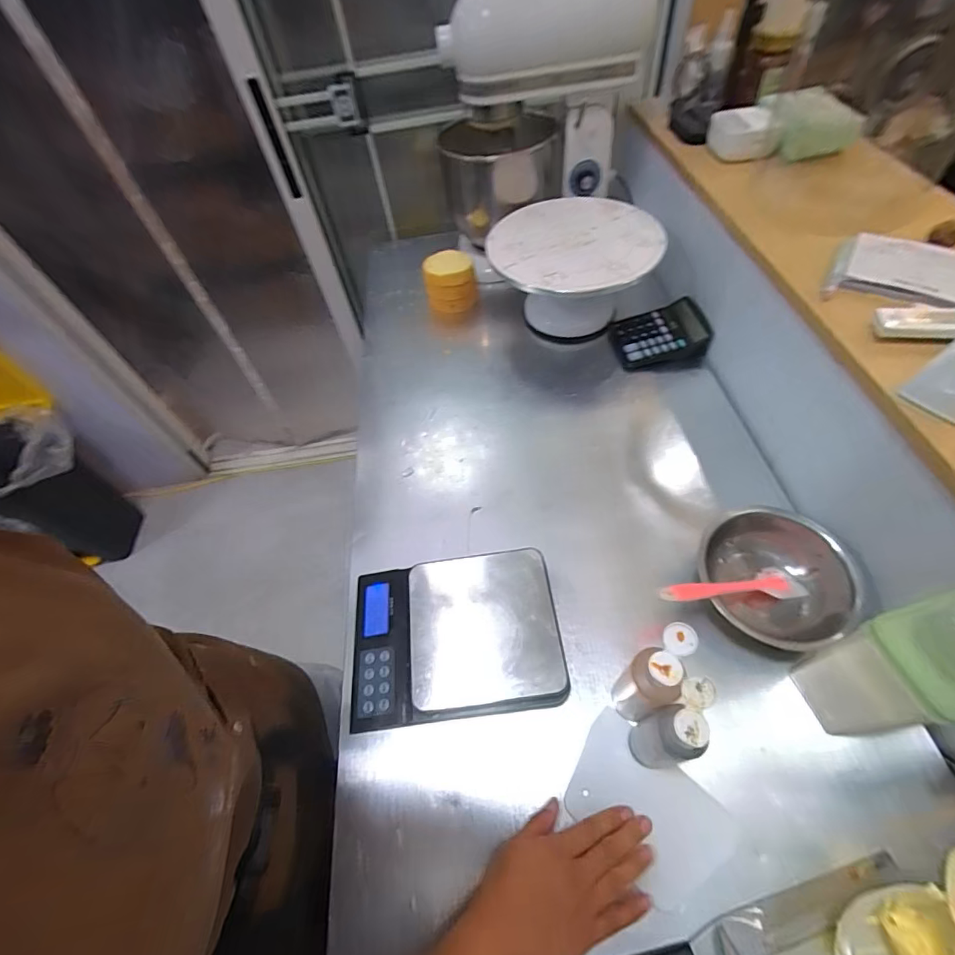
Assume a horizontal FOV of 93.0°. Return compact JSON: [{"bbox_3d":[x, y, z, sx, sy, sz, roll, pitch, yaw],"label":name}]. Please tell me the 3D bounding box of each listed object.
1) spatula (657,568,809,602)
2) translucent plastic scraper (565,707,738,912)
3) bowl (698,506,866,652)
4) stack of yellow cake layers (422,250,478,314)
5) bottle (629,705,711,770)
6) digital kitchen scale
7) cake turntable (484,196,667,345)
[{"bbox_3d":[0.286,0.121,0.501,0.204,0.013,0.034,2,50,-21],"label":"spatula"},{"bbox_3d":[0.159,0.317,0.436,0.146,0.009,0.099,39,72,23],"label":"translucent plastic scraper"},{"bbox_3d":[0.335,0.119,0.520,0.151,0.080,0.153,-3,53,4],"label":"bowl"},{"bbox_3d":[-0.055,-0.388,0.910,0.099,0.087,0.103,-9,53,-1],"label":"stack of yellow cake layers"},{"bbox_3d":[0.170,0.238,0.411,0.038,0.130,0.036,-3,53,4],"label":"bottle"},{"bbox_3d":[-0.029,0.180,0.523,0.236,0.043,0.171,-6,53,1],"label":"digital kitchen scale"},{"bbox_3d":[0.173,-0.353,0.810,0.270,0.156,0.275,-3,53,4],"label":"cake turntable"}]

